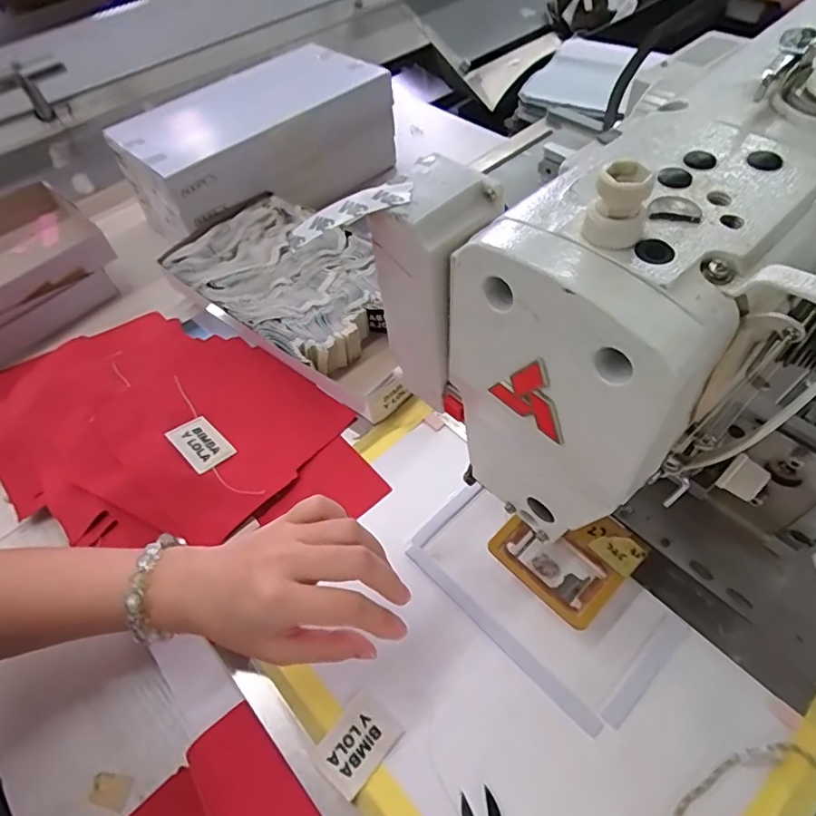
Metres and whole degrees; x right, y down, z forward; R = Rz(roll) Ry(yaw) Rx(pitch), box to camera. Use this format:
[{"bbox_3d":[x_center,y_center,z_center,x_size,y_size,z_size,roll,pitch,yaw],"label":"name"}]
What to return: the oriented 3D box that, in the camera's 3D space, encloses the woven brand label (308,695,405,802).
[{"bbox_3d":[-0.030,0.204,0.319,0.035,0.004,0.047,35,67,26],"label":"woven brand label"}]

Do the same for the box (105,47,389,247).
[{"bbox_3d":[-0.181,-0.335,0.671,0.178,0.122,0.332,35,64,25],"label":"box"}]

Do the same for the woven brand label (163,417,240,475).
[{"bbox_3d":[-0.169,0.030,0.432,0.048,0.005,0.035,43,58,14],"label":"woven brand label"}]

